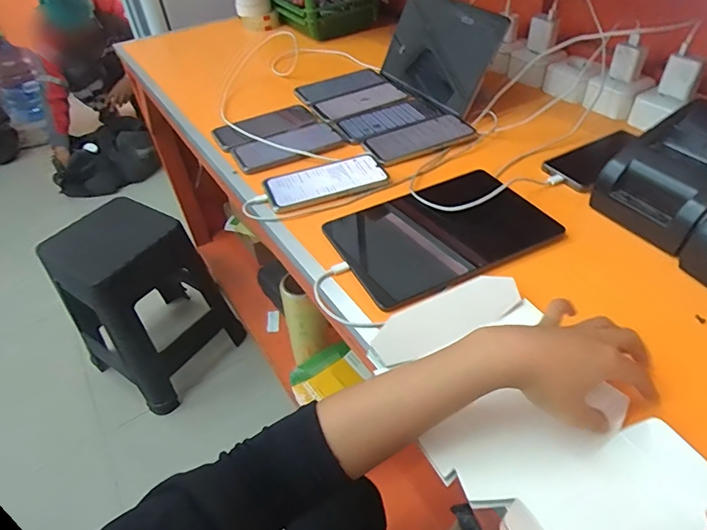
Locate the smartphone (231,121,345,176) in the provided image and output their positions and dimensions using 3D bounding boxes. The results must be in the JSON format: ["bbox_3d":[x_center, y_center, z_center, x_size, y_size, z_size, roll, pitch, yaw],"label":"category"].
[{"bbox_3d":[-0.103,-0.187,0.725,0.167,0.014,0.081,-19,46,-14],"label":"smartphone"}]

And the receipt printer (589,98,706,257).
[{"bbox_3d":[0.388,-0.105,0.537,0.154,0.104,0.126,-23,47,-18],"label":"receipt printer"}]

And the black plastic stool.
[{"bbox_3d":[-0.637,0.100,1.393,0.362,0.498,0.384,26,52,28],"label":"black plastic stool"}]

